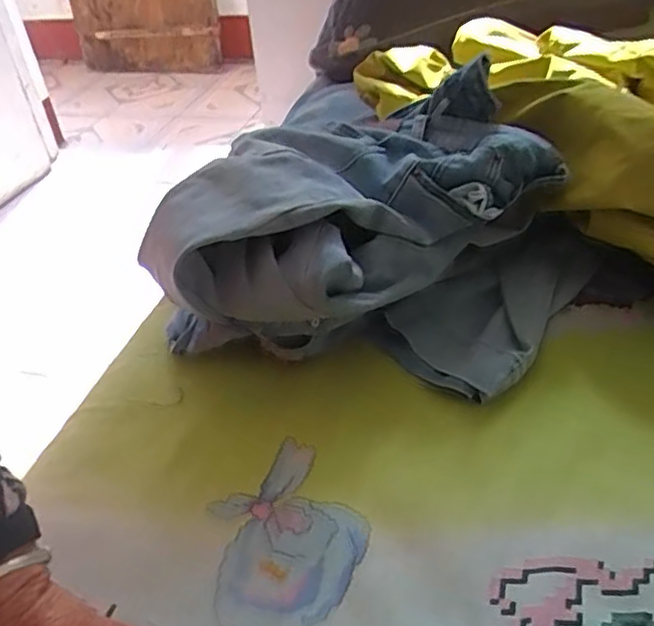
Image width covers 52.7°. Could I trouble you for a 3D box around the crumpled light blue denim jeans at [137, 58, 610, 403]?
[{"bbox_3d":[0.046,-0.058,0.587,0.306,0.165,0.296,19,44,28],"label":"crumpled light blue denim jeans"}]

